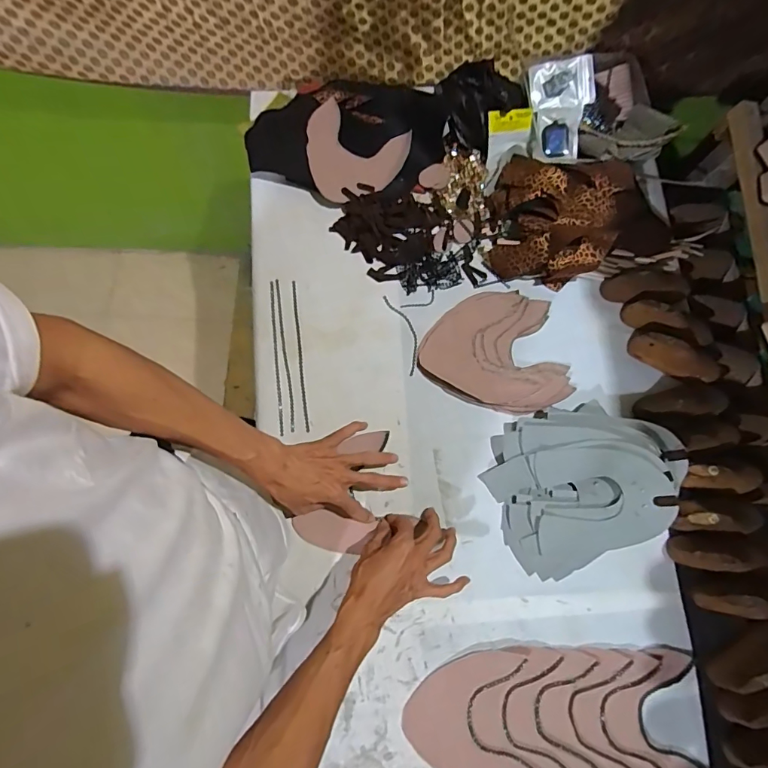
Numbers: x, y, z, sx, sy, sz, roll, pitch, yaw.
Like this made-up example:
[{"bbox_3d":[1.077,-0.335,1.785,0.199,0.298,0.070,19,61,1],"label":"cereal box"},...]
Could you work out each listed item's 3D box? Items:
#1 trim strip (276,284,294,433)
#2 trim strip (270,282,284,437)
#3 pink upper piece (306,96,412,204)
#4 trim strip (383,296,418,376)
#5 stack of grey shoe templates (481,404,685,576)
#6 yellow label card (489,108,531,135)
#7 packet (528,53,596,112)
[{"bbox_3d":[-0.148,-0.045,0.664,0.008,0.010,0.231,-8,77,-3],"label":"trim strip"},{"bbox_3d":[-0.161,-0.040,0.663,0.007,0.009,0.232,-6,77,-2],"label":"trim strip"},{"bbox_3d":[-0.055,-0.362,0.714,0.154,0.029,0.152,25,78,5],"label":"pink upper piece"},{"bbox_3d":[0.033,-0.078,0.682,0.030,0.005,0.130,-17,78,-5],"label":"trim strip"},{"bbox_3d":[0.264,0.122,0.601,0.245,0.090,0.195,-32,80,-8],"label":"stack of grey shoe templates"},{"bbox_3d":[0.193,-0.402,0.682,0.082,0.004,0.031,-18,118,-21],"label":"yellow label card"},{"bbox_3d":[0.285,-0.480,0.714,0.102,0.016,0.073,-4,98,6],"label":"packet"}]

